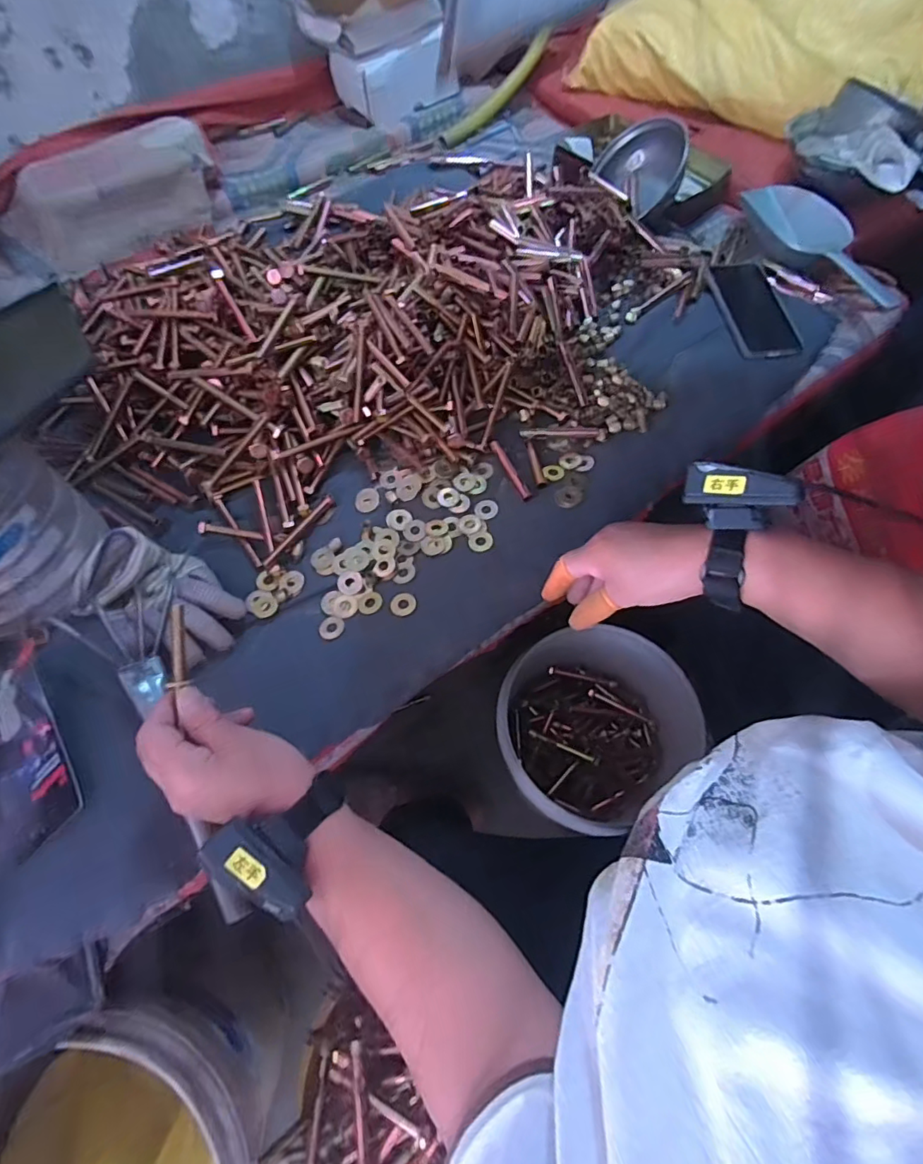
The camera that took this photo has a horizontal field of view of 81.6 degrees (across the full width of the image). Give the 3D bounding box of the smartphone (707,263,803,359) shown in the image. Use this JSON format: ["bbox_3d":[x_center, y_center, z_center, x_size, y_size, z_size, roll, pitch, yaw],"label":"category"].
[{"bbox_3d":[0.377,-0.351,0.688,0.085,0.014,0.172,-3,63,-3],"label":"smartphone"}]

